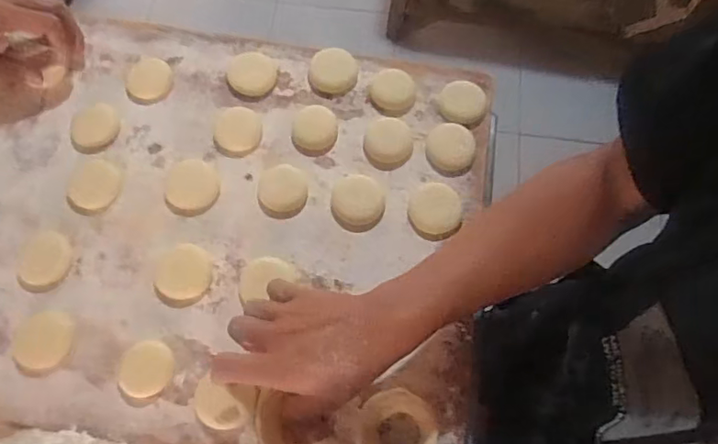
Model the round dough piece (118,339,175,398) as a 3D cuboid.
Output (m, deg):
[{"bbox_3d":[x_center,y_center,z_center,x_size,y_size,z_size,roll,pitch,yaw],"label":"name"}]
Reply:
[{"bbox_3d":[-0.184,0.127,0.486,0.044,0.004,0.046,0,71,0],"label":"round dough piece"}]

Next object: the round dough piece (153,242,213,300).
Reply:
[{"bbox_3d":[-0.160,0.045,0.513,0.051,0.004,0.051,0,71,0],"label":"round dough piece"}]

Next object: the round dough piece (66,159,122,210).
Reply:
[{"bbox_3d":[-0.258,-0.037,0.547,0.048,0.005,0.050,0,71,0],"label":"round dough piece"}]

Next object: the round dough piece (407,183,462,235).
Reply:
[{"bbox_3d":[0.074,-0.014,0.537,0.050,0.006,0.050,0,71,0],"label":"round dough piece"}]

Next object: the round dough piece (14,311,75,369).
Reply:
[{"bbox_3d":[-0.276,0.103,0.493,0.045,0.007,0.049,0,71,0],"label":"round dough piece"}]

